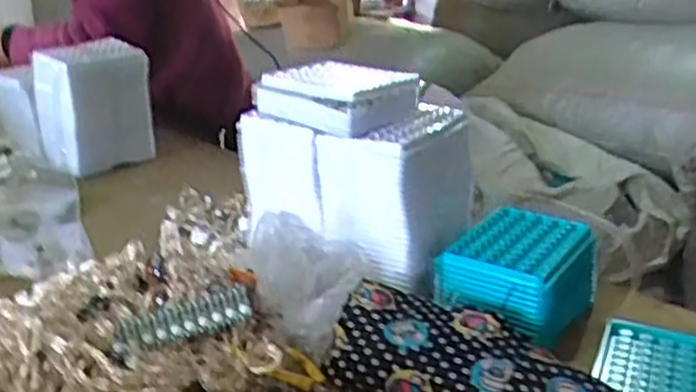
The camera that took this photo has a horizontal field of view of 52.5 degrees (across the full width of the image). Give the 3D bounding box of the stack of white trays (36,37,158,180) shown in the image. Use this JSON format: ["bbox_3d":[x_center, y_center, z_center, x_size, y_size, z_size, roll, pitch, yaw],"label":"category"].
[{"bbox_3d":[-0.352,-0.123,0.986,0.139,0.167,0.078,-23,36,-37],"label":"stack of white trays"}]

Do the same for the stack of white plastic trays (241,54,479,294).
[{"bbox_3d":[0.016,-0.028,0.654,0.191,0.165,0.135,17,26,36],"label":"stack of white plastic trays"}]

